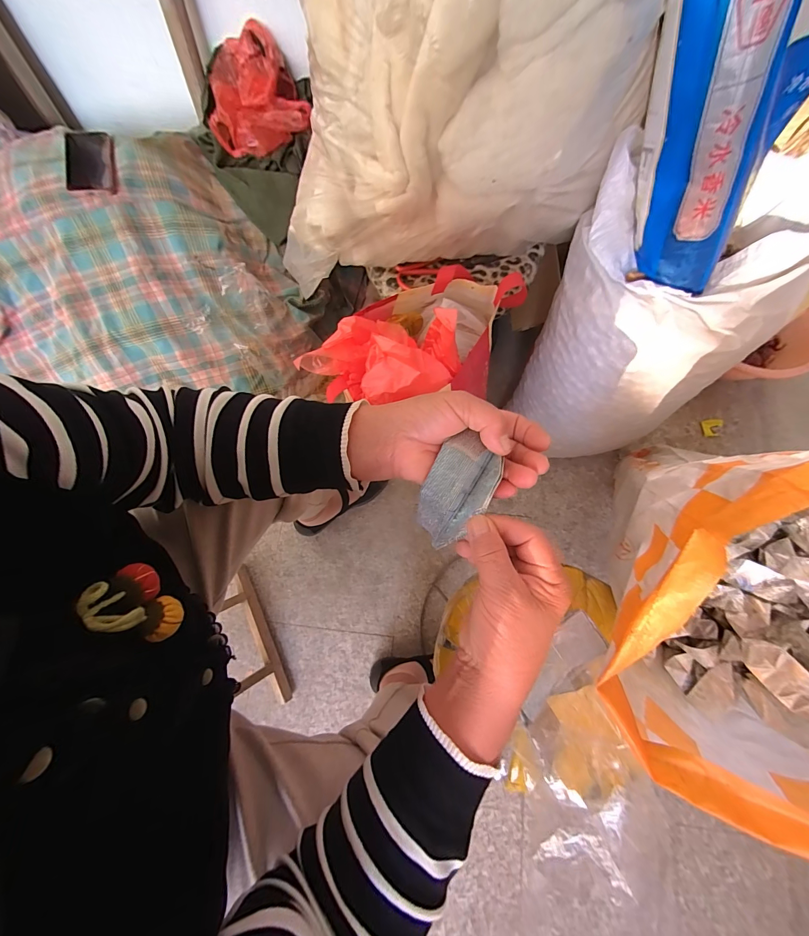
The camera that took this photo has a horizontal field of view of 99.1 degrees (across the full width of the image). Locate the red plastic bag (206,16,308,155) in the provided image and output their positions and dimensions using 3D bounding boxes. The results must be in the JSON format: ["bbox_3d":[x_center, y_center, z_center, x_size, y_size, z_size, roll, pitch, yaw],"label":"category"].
[{"bbox_3d":[-0.301,-0.729,0.686,0.191,0.101,0.172,-23,77,-5],"label":"red plastic bag"}]

